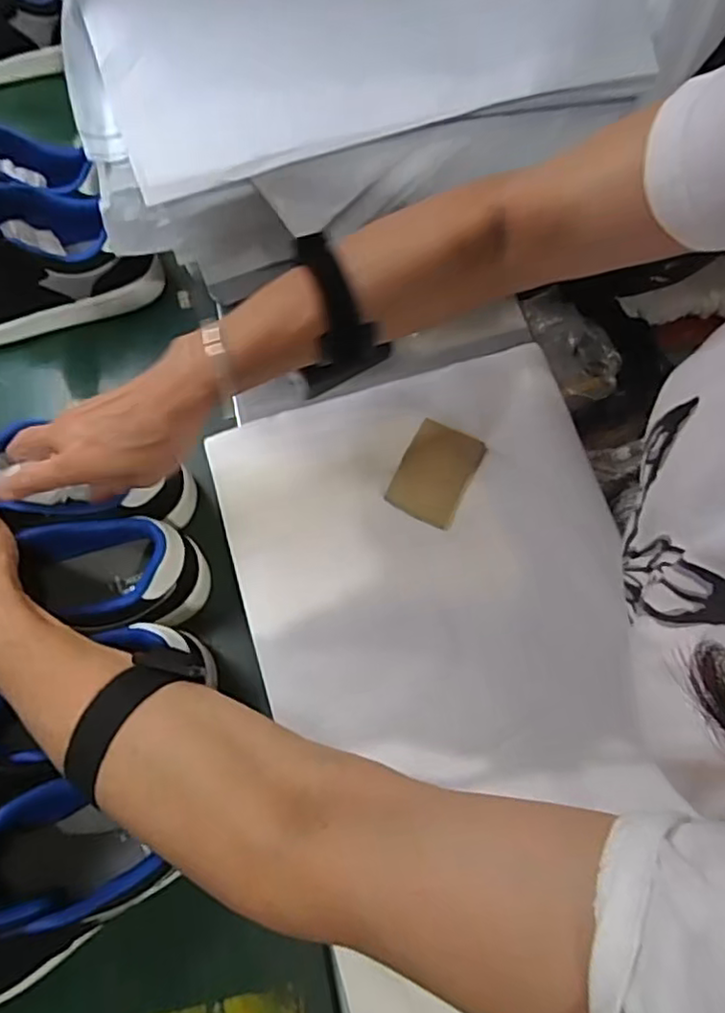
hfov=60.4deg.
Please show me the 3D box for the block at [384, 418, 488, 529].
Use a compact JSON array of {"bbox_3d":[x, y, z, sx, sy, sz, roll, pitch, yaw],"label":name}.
[{"bbox_3d":[0.056,-0.027,0.474,0.053,0.004,0.079,26,68,11],"label":"block"}]

